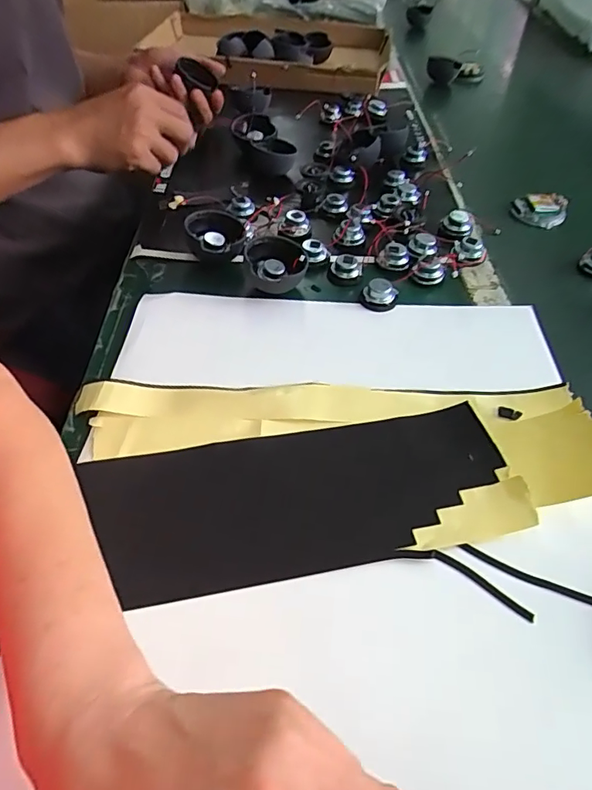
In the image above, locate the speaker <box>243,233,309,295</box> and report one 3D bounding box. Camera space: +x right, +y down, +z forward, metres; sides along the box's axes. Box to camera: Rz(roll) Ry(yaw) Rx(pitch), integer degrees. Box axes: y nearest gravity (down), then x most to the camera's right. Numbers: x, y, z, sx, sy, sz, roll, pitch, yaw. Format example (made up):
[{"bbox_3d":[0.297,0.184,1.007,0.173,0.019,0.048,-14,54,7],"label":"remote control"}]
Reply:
[{"bbox_3d":[-0.020,-0.126,0.496,0.058,0.036,0.057,-3,48,-5],"label":"speaker"}]

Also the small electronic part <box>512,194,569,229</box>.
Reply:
[{"bbox_3d":[0.302,-0.229,0.630,0.063,0.028,0.043,24,51,18],"label":"small electronic part"}]

